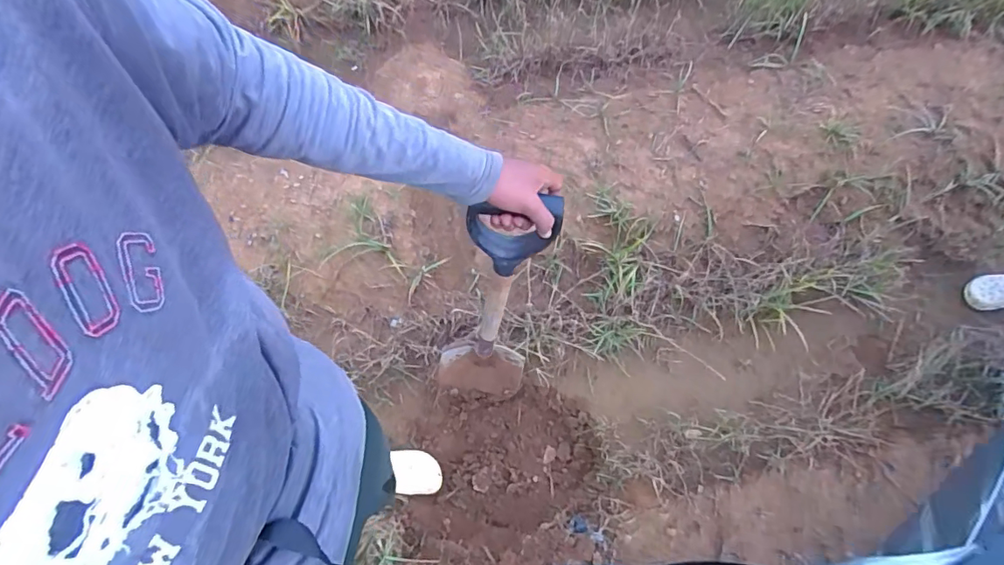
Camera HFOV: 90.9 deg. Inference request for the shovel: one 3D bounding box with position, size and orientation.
[{"bbox_3d":[-0.011,0.099,0.981,0.223,0.899,0.103,16,67,0],"label":"shovel"}]

